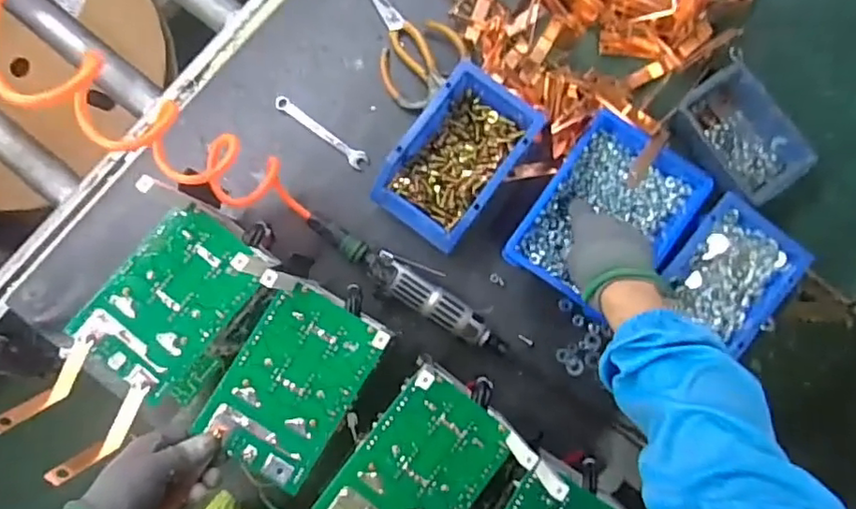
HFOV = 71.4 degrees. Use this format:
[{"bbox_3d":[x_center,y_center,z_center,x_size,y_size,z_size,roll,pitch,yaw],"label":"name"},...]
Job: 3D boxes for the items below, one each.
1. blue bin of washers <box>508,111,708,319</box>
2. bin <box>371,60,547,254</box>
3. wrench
[{"bbox_3d":[0.199,-0.043,0.656,0.146,0.057,0.201,34,84,2],"label":"blue bin of washers"},{"bbox_3d":[0.032,-0.108,0.668,0.115,0.075,0.186,37,84,2],"label":"bin"},{"bbox_3d":[-0.125,-0.144,0.701,0.127,0.012,0.021,36,84,2],"label":"wrench"}]

